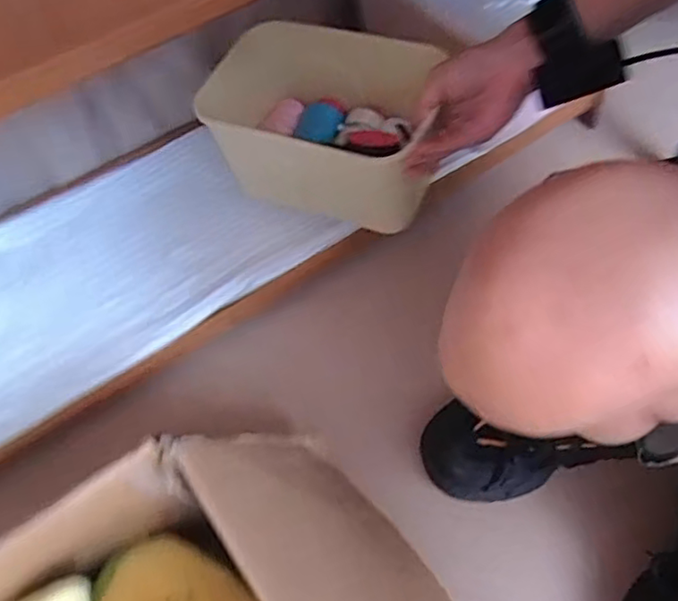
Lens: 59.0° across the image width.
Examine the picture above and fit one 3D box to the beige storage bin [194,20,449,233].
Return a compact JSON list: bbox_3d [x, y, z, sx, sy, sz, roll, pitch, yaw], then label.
[{"bbox_3d":[-0.020,-0.200,0.684,0.209,0.163,0.138,9,60,7],"label":"beige storage bin"}]

